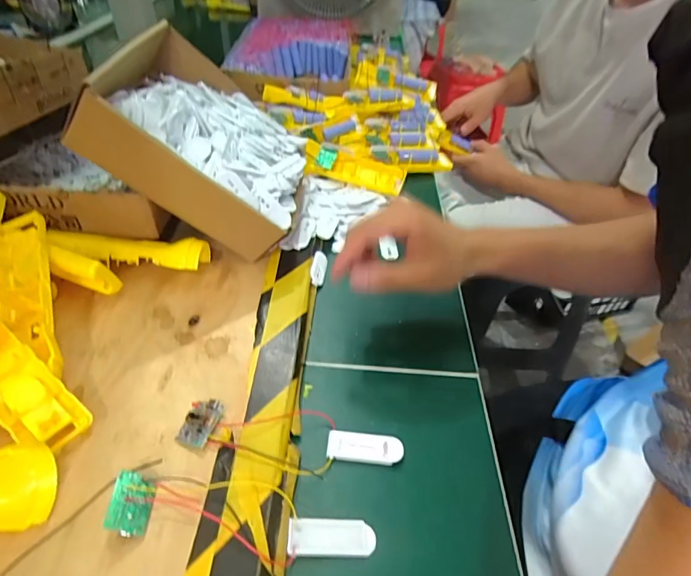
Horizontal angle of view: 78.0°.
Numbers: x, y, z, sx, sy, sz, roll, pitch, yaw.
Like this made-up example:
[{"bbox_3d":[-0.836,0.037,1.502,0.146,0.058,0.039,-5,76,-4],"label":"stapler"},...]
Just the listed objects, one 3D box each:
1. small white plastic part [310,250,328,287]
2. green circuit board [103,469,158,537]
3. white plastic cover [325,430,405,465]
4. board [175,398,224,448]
[{"bbox_3d":[-0.029,-0.022,0.471,0.014,0.013,0.048,7,44,4],"label":"small white plastic part"},{"bbox_3d":[-0.135,0.136,0.270,0.026,0.004,0.035,25,49,-29],"label":"green circuit board"},{"bbox_3d":[0.015,0.123,0.330,0.057,0.007,0.023,6,44,2],"label":"white plastic cover"},{"bbox_3d":[-0.108,0.099,0.320,0.024,0.011,0.036,14,45,10],"label":"board"}]

